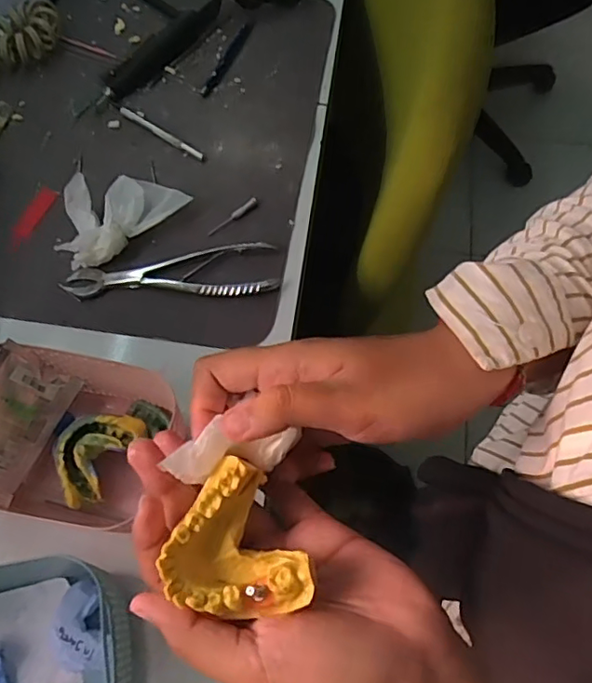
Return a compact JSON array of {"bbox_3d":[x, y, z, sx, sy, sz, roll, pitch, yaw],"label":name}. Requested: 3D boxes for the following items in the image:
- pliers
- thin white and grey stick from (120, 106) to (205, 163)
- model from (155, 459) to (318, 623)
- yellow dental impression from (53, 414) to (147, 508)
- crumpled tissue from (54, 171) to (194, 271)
[{"bbox_3d":[-0.117,-0.068,0.532,0.197,0.009,0.054,-1,65,0],"label":"pliers"},{"bbox_3d":[-0.144,-0.222,0.606,0.111,0.006,0.012,33,69,15],"label":"thin white and grey stick"},{"bbox_3d":[-0.018,0.082,0.228,0.053,0.017,0.055,23,68,10],"label":"model"},{"bbox_3d":[-0.159,0.089,0.444,0.048,0.031,0.076,24,67,11],"label":"yellow dental impression"},{"bbox_3d":[-0.176,-0.129,0.553,0.125,0.033,0.081,-34,69,-15],"label":"crumpled tissue"}]

